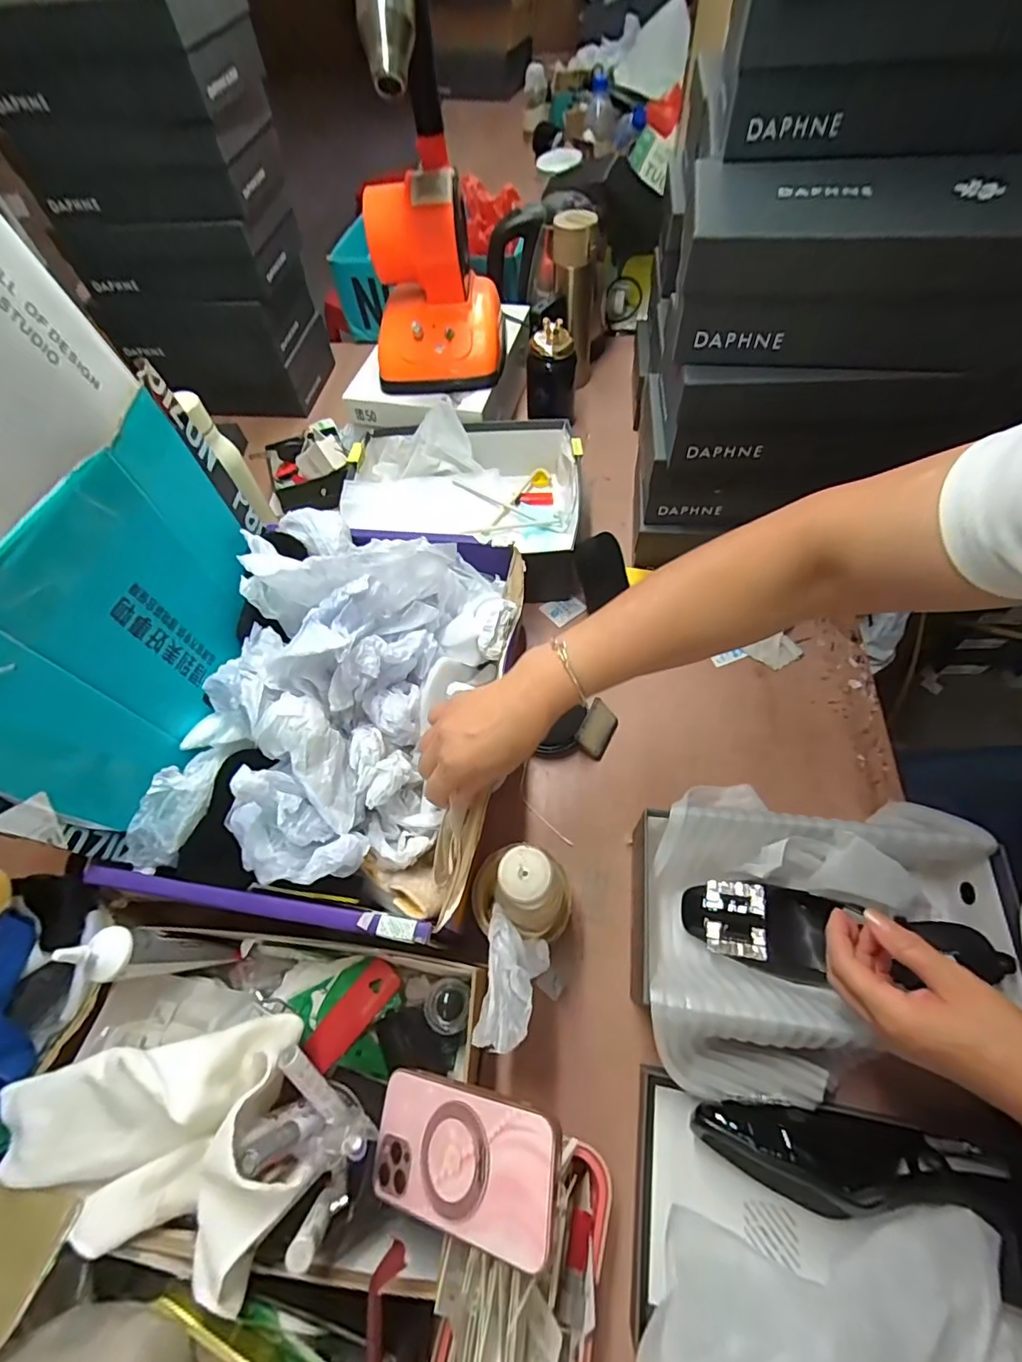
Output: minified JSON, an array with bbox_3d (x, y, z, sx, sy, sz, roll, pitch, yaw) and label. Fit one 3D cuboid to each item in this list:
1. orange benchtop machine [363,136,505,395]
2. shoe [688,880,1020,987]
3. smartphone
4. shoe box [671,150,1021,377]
[{"bbox_3d":[-0.105,-0.547,0.743,0.184,0.219,0.178,-6,61,0],"label":"orange benchtop machine"},{"bbox_3d":[0.275,0.224,0.462,0.233,0.048,0.072,0,60,18],"label":"shoe"},{"bbox_3d":[-0.036,0.313,0.348,0.143,0.011,0.075,-14,55,34],"label":"smartphone"},{"bbox_3d":[0.304,-0.364,0.456,0.305,0.096,0.147,6,61,7],"label":"shoe box"}]

